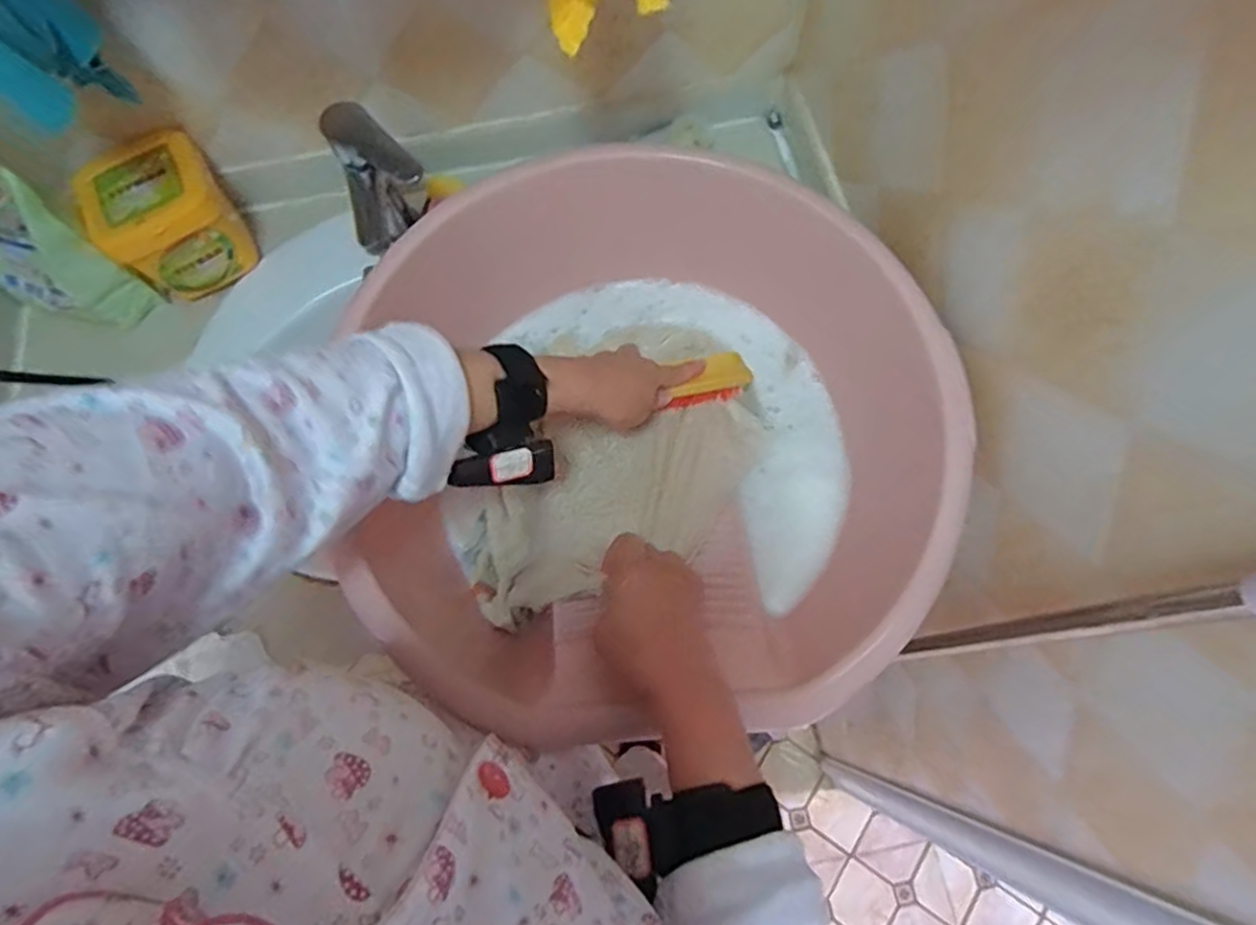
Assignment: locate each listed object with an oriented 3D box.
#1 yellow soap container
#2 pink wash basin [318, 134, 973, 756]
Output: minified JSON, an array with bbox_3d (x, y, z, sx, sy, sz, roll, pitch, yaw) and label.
[{"bbox_3d":[-0.475,-0.252,0.696,0.119,0.107,0.109,-33,74,-9],"label":"yellow soap container"},{"bbox_3d":[0.012,-0.011,0.543,0.424,0.133,0.439,-22,73,-6],"label":"pink wash basin"}]

